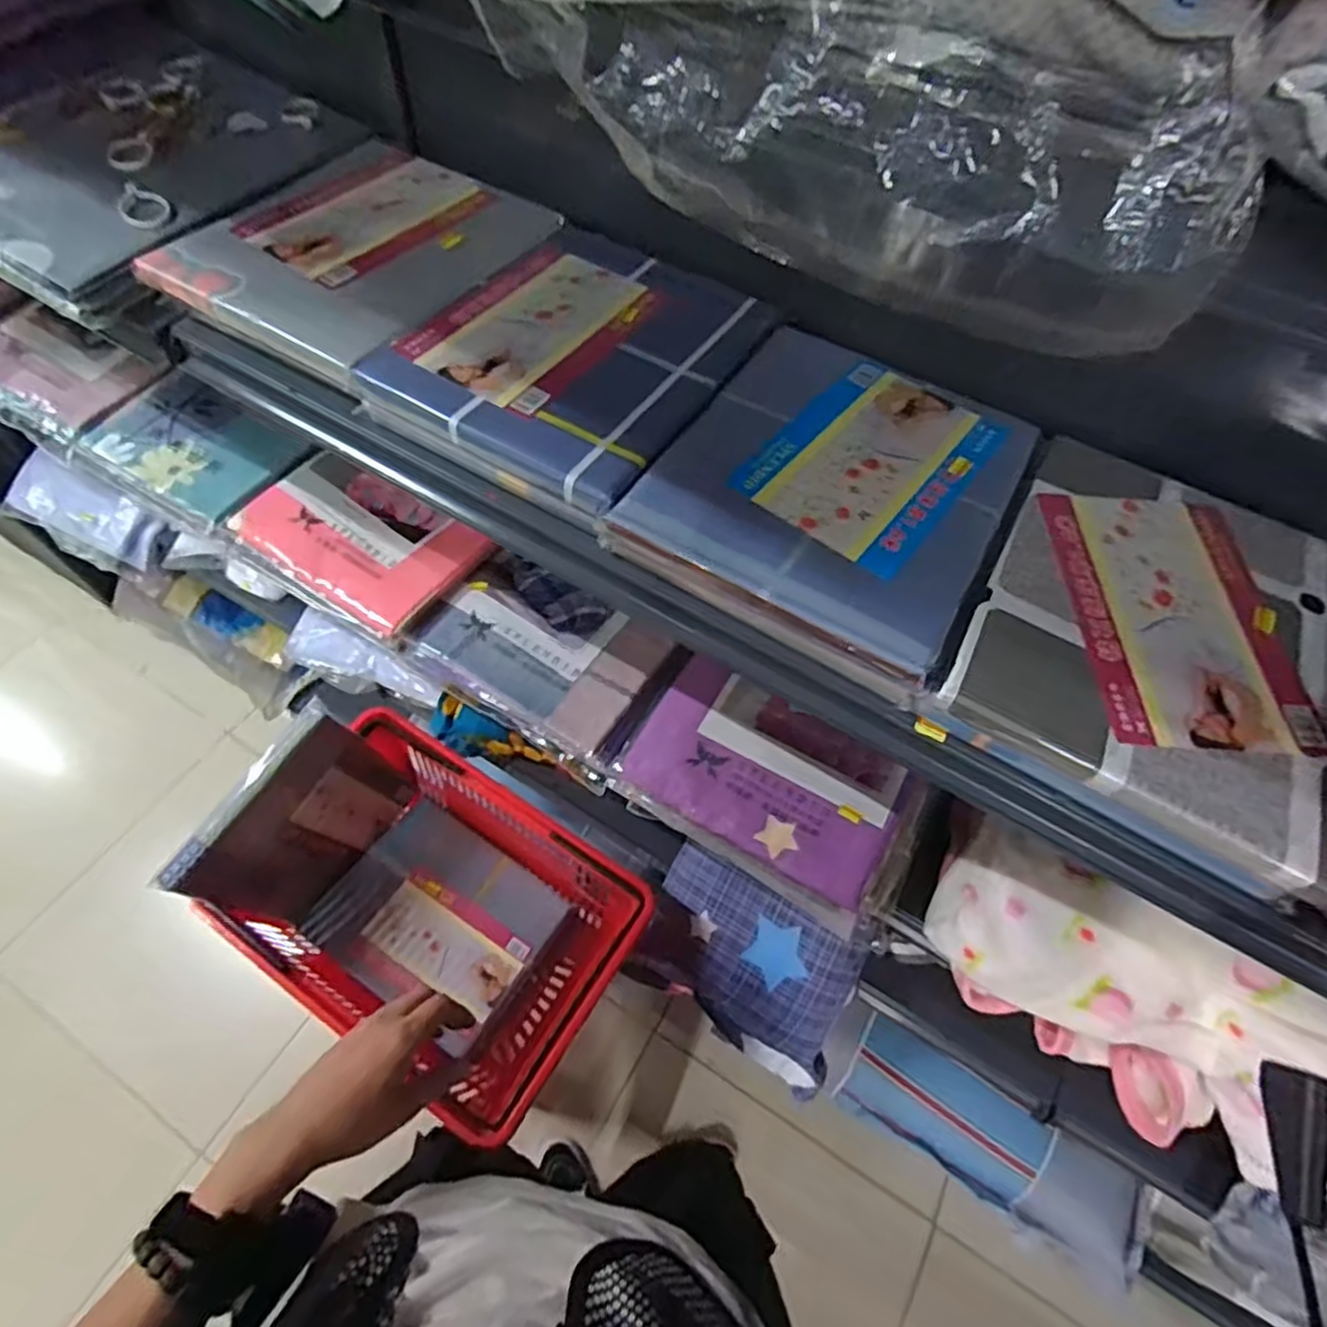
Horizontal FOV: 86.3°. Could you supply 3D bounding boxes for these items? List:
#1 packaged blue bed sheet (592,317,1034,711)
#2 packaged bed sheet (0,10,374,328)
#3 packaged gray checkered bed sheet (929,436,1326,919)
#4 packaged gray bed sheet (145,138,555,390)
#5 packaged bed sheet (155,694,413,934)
[{"bbox_3d":[0.133,-0.138,0.544,0.236,0.035,0.280,29,62,12],"label":"packaged blue bed sheet"},{"bbox_3d":[-0.516,-0.490,0.691,0.311,0.059,0.354,29,62,12],"label":"packaged bed sheet"},{"bbox_3d":[0.346,-0.021,0.494,0.237,0.044,0.289,28,62,12],"label":"packaged gray checkered bed sheet"},{"bbox_3d":[-0.276,-0.376,0.640,0.242,0.030,0.281,27,62,11],"label":"packaged gray bed sheet"},{"bbox_3d":[-0.454,0.204,0.904,0.032,0.264,0.239,30,70,21],"label":"packaged bed sheet"}]

